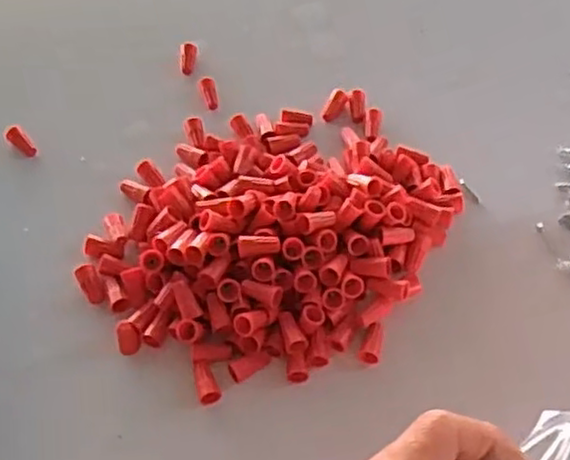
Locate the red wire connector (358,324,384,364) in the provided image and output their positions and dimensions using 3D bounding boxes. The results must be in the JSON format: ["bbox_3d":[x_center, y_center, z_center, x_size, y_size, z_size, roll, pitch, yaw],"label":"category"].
[{"bbox_3d":[0.047,0.061,0.387,0.011,0.007,0.023,14,56,12],"label":"red wire connector"}]

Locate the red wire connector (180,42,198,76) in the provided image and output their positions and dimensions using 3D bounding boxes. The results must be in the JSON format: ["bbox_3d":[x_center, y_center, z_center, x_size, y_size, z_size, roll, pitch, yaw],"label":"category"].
[{"bbox_3d":[-0.070,-0.125,0.517,0.011,0.008,0.030,1,68,3],"label":"red wire connector"}]

